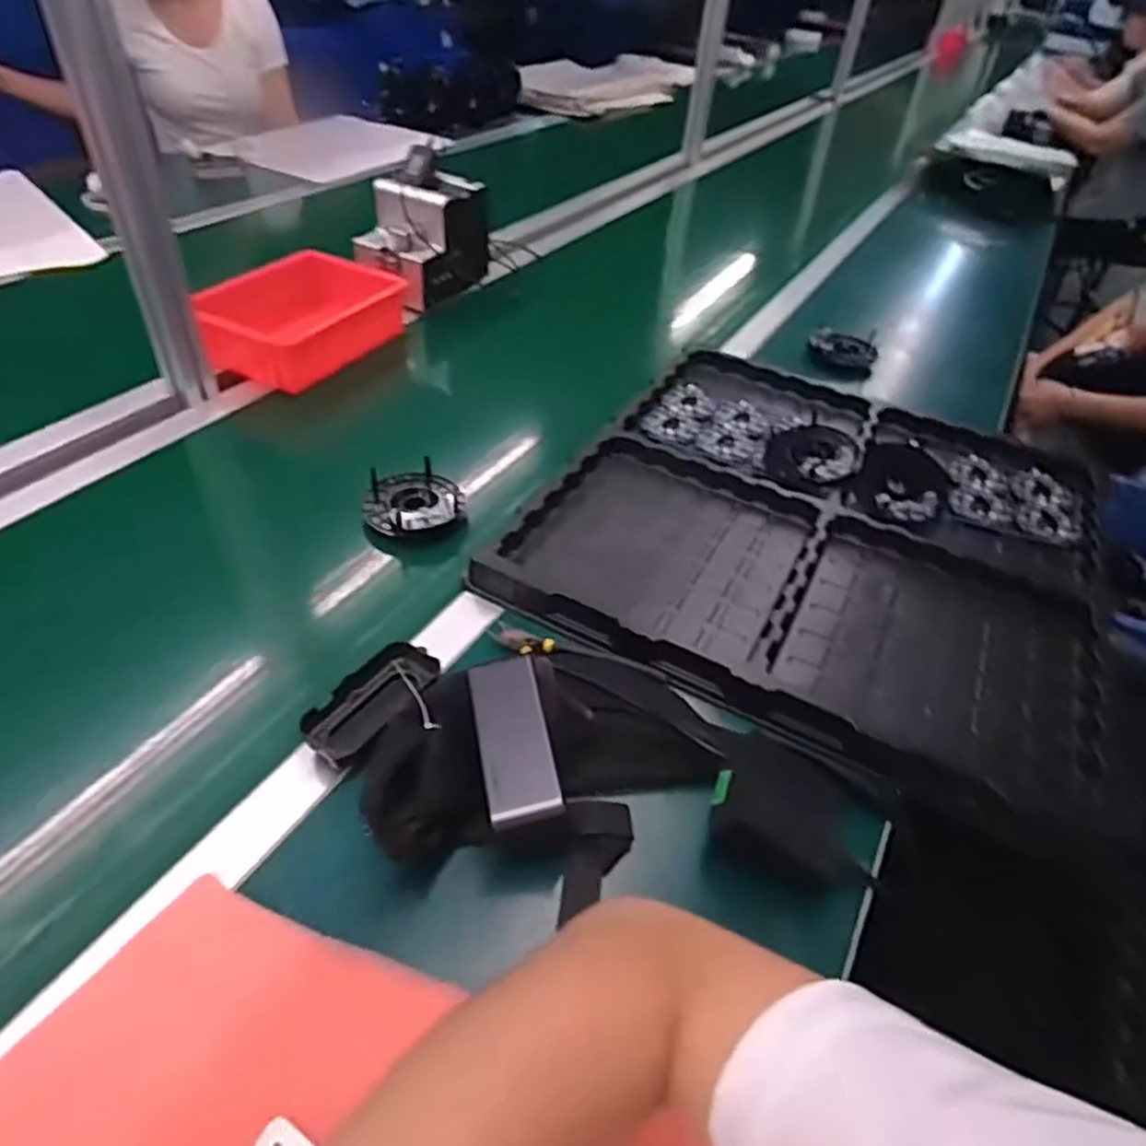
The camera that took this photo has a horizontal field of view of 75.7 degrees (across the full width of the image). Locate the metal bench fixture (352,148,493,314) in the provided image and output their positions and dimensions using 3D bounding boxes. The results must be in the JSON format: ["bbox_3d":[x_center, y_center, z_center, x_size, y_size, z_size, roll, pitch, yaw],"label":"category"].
[{"bbox_3d":[-0.227,-0.507,1.099,0.133,0.162,0.187,26,46,20],"label":"metal bench fixture"}]

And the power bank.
[{"bbox_3d":[-0.040,0.109,0.494,0.046,0.012,0.121,-6,44,-13],"label":"power bank"}]

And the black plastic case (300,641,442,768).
[{"bbox_3d":[-0.154,0.100,0.564,0.050,0.029,0.109,30,49,25],"label":"black plastic case"}]

